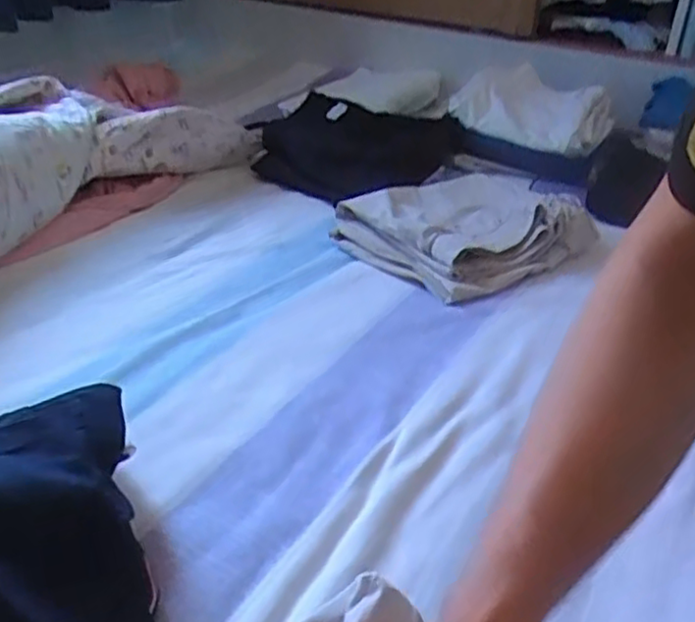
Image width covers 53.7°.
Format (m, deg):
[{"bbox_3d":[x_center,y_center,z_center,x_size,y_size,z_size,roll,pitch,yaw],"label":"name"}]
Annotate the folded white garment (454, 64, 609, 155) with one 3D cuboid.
[{"bbox_3d":[0.311,-0.331,1.154,0.241,0.070,0.200,25,54,21],"label":"folded white garment"}]

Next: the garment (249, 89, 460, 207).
[{"bbox_3d":[0.012,-0.254,1.106,0.297,0.099,0.264,-17,37,-28],"label":"garment"}]

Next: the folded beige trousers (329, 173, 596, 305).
[{"bbox_3d":[0.150,-0.120,0.931,0.304,0.075,0.260,-16,37,-27],"label":"folded beige trousers"}]

